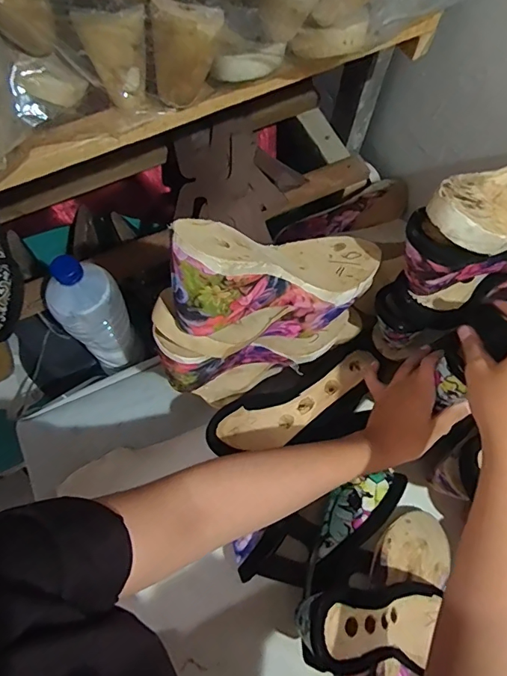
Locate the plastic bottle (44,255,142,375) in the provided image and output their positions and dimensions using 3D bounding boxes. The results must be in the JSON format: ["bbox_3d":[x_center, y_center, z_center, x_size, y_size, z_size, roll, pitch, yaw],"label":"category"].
[{"bbox_3d":[-0.212,-0.025,0.620,0.075,0.232,0.080,1,68,-2],"label":"plastic bottle"}]

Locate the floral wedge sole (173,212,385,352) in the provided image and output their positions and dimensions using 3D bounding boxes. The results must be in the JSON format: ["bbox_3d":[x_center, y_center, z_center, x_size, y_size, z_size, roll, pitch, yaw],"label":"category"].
[{"bbox_3d":[0.011,-0.046,0.421,0.242,0.122,0.079,-9,60,-51],"label":"floral wedge sole"}]

